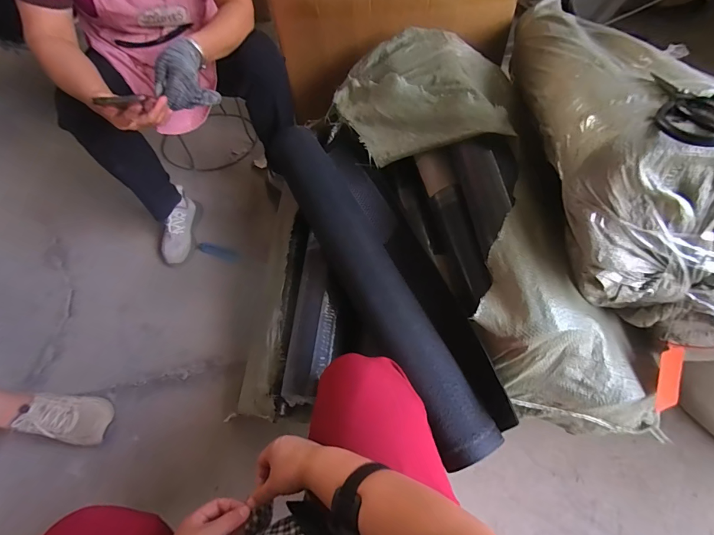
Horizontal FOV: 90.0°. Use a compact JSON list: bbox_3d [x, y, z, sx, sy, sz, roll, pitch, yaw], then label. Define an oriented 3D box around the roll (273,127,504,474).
[{"bbox_3d":[0.018,-0.005,0.696,0.129,0.135,0.743,-27,63,-13],"label":"roll"}]

